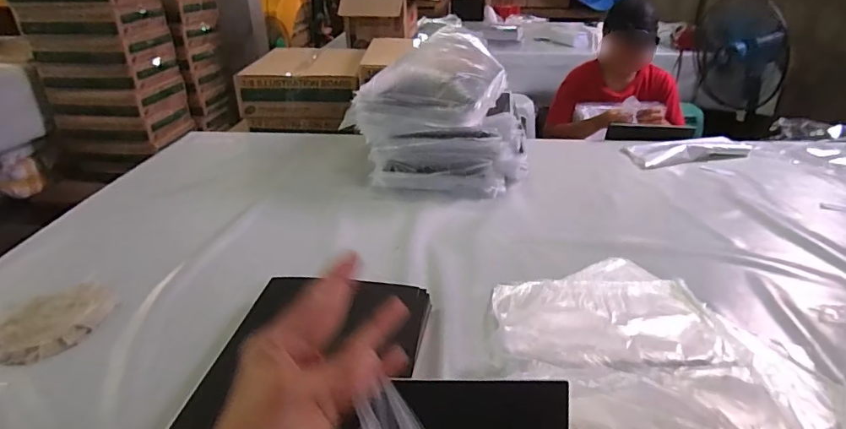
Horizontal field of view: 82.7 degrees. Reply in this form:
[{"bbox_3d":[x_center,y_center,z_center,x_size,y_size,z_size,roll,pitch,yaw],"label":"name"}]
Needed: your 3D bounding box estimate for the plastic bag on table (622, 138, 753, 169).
[{"bbox_3d":[0.749,-0.187,1.368,0.350,0.031,0.140,-6,30,-11],"label":"plastic bag on table"}]

